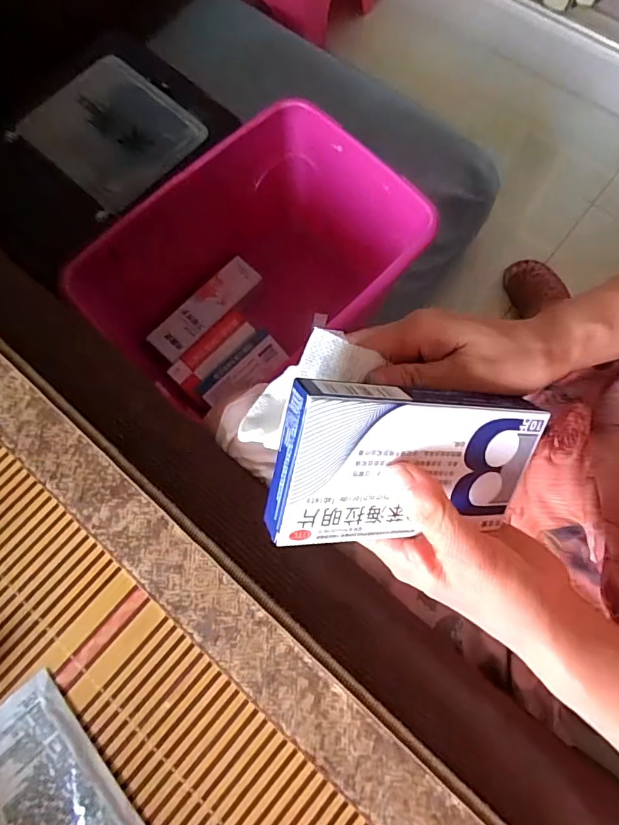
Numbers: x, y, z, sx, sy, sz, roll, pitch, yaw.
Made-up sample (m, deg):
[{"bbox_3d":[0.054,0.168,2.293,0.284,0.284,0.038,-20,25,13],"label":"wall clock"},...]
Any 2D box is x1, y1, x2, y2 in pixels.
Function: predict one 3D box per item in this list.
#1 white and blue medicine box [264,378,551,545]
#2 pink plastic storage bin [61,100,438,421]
[{"bbox_3d":[0.049,0.025,0.222,0.133,0.013,0.071,2,109,-20],"label":"white and blue medicine box"},{"bbox_3d":[-0.058,-0.156,0.613,0.367,0.224,0.240,-40,76,-9],"label":"pink plastic storage bin"}]

